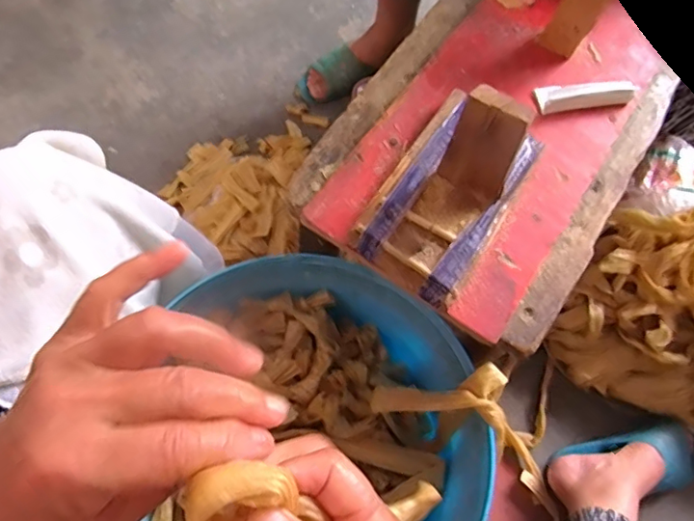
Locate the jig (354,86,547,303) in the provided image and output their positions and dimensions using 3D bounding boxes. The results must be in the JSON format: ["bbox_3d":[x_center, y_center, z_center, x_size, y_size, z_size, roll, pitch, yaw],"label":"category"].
[{"bbox_3d":[0.077,-0.057,0.382,0.084,0.097,0.156,32,71,6],"label":"jig"}]

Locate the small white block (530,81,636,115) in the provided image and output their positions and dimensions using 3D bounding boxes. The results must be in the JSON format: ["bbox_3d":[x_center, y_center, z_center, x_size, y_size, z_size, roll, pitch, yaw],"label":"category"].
[{"bbox_3d":[0.203,-0.141,0.464,0.087,0.021,0.023,-9,72,-8],"label":"small white block"}]

